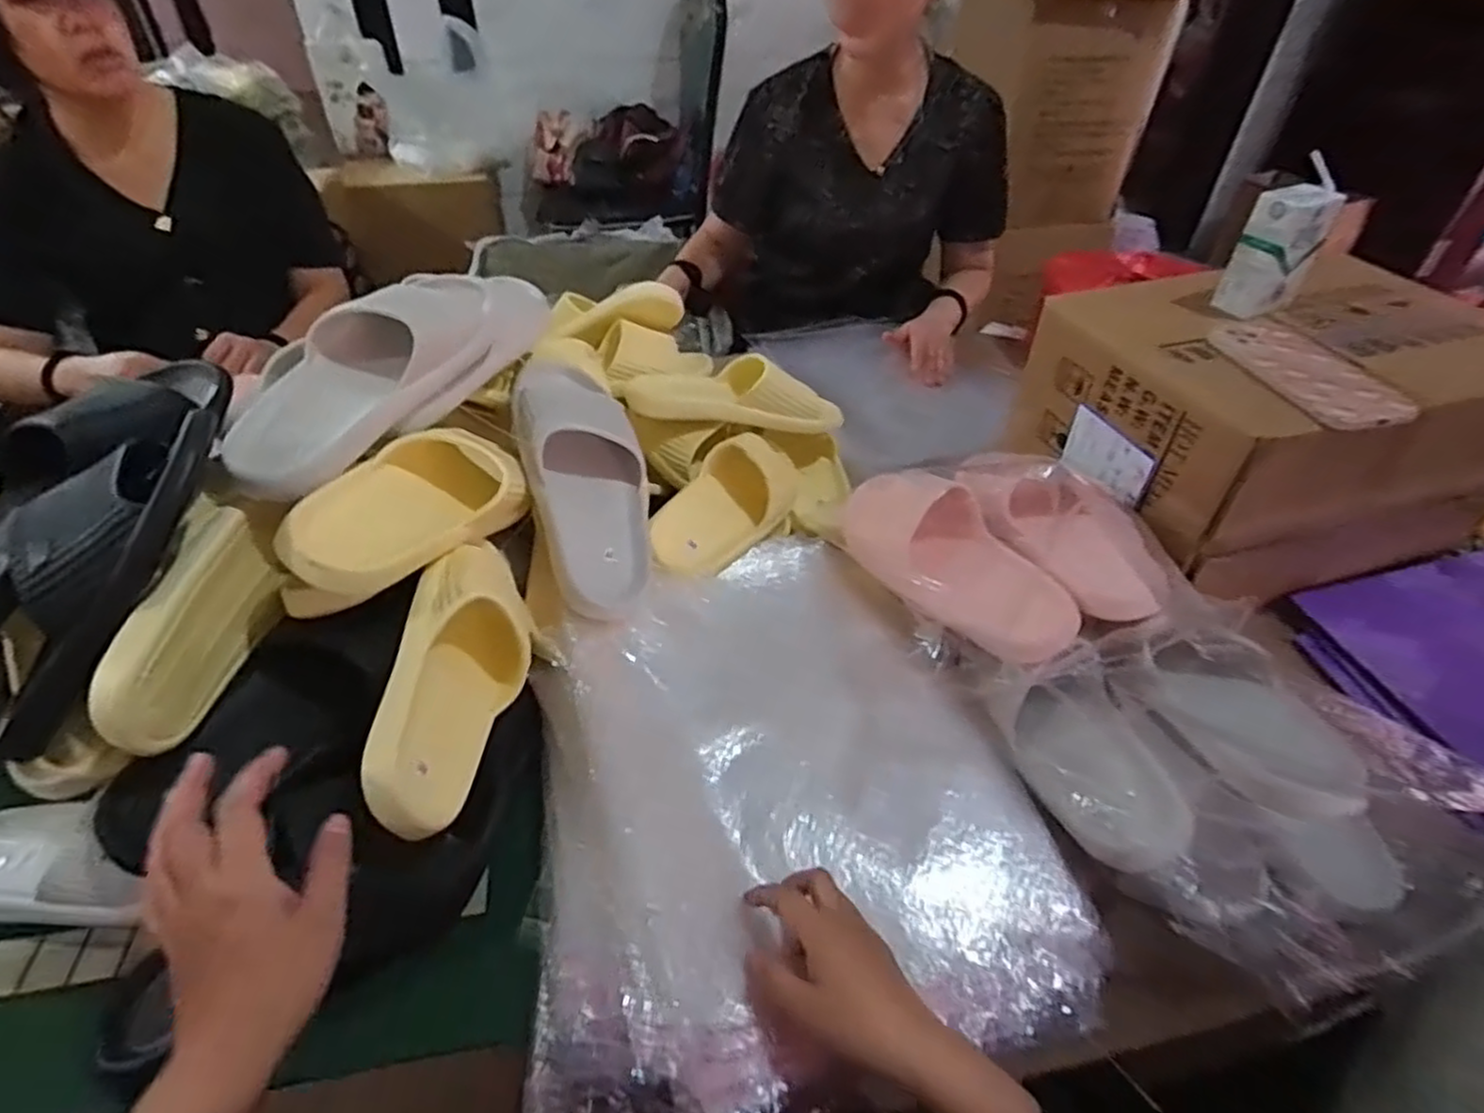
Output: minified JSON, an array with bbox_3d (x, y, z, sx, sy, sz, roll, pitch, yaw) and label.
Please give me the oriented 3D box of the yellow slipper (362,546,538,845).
[{"bbox_3d":[-0.211,0.092,0.545,0.075,0.105,0.239,-20,42,19],"label":"yellow slipper"}]

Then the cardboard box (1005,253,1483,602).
[{"bbox_3d":[0.529,-0.129,0.753,0.370,0.228,0.286,-9,44,-12],"label":"cardboard box"}]

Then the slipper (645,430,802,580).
[{"bbox_3d":[-0.017,-0.058,0.754,0.076,0.076,0.218,29,49,26],"label":"slipper"}]

